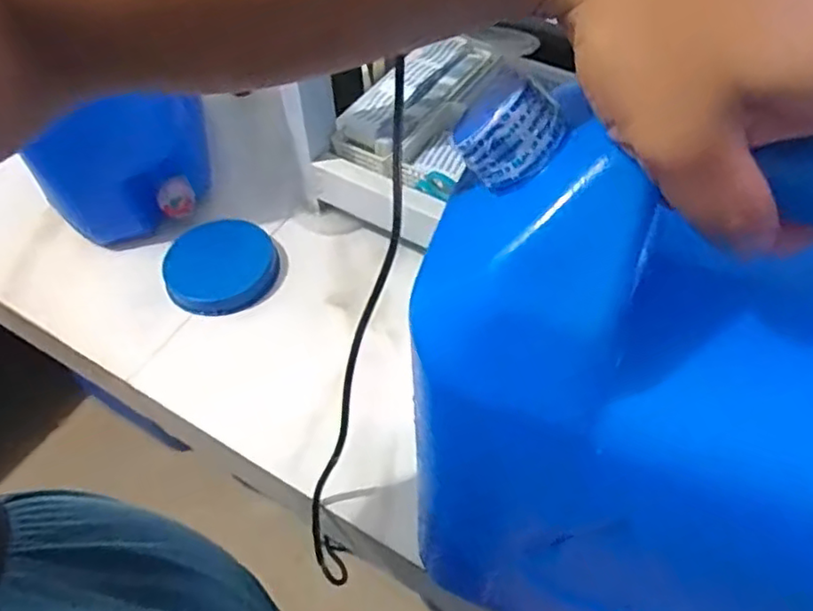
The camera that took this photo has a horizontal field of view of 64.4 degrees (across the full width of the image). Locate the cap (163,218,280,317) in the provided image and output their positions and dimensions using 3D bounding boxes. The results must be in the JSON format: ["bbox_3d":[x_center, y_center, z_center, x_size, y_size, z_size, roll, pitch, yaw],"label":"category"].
[{"bbox_3d":[-0.202,-0.042,0.709,0.117,0.031,0.110,-1,53,1],"label":"cap"}]

